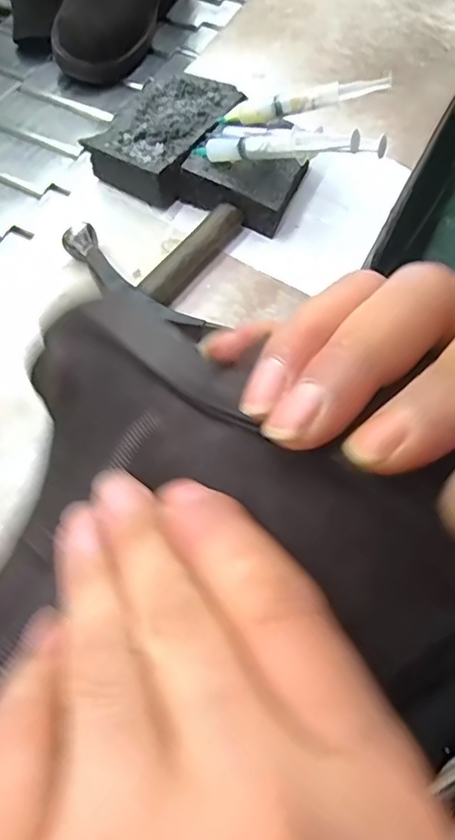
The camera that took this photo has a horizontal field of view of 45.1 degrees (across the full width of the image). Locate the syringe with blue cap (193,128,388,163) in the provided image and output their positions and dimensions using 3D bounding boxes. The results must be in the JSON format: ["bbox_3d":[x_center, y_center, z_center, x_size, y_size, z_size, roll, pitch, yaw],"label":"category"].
[{"bbox_3d":[0.042,-0.204,0.404,0.154,0.013,0.021,14,62,29],"label":"syringe with blue cap"}]

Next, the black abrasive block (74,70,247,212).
[{"bbox_3d":[-0.051,-0.246,0.474,0.083,0.036,0.131,30,66,12],"label":"black abrasive block"}]

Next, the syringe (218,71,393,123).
[{"bbox_3d":[0.061,-0.255,0.439,0.135,0.016,0.013,-5,63,13],"label":"syringe"}]

